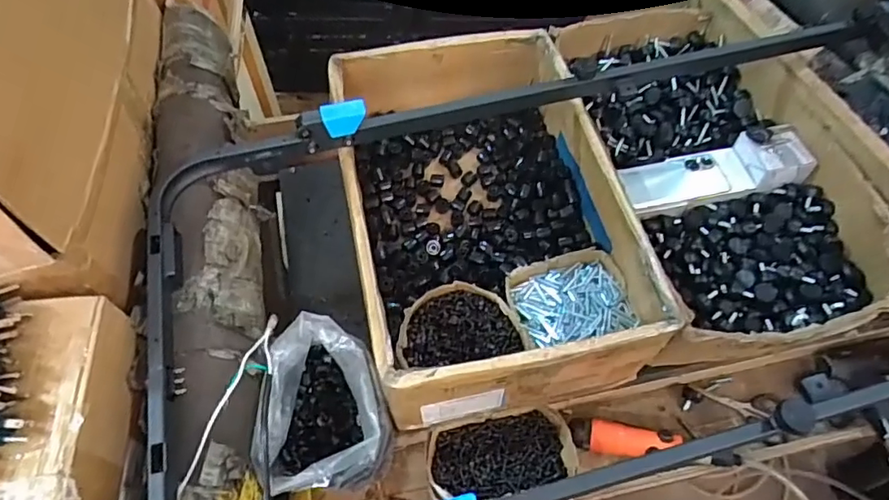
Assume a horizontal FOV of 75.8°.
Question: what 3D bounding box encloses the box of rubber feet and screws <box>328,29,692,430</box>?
[{"bbox_3d":[0.051,-0.055,0.810,0.342,0.172,0.526,-11,59,-6],"label":"box of rubber feet and screws"}]

